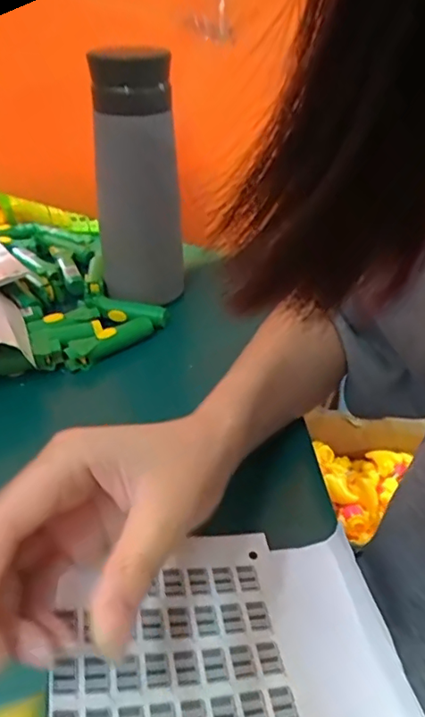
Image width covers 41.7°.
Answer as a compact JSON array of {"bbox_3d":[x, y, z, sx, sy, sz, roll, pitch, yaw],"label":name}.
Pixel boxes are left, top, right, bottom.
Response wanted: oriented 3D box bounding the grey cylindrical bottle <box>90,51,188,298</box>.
[{"bbox_3d":[-0.063,-0.144,0.479,0.071,0.210,0.061,-3,35,-4],"label":"grey cylindrical bottle"}]

